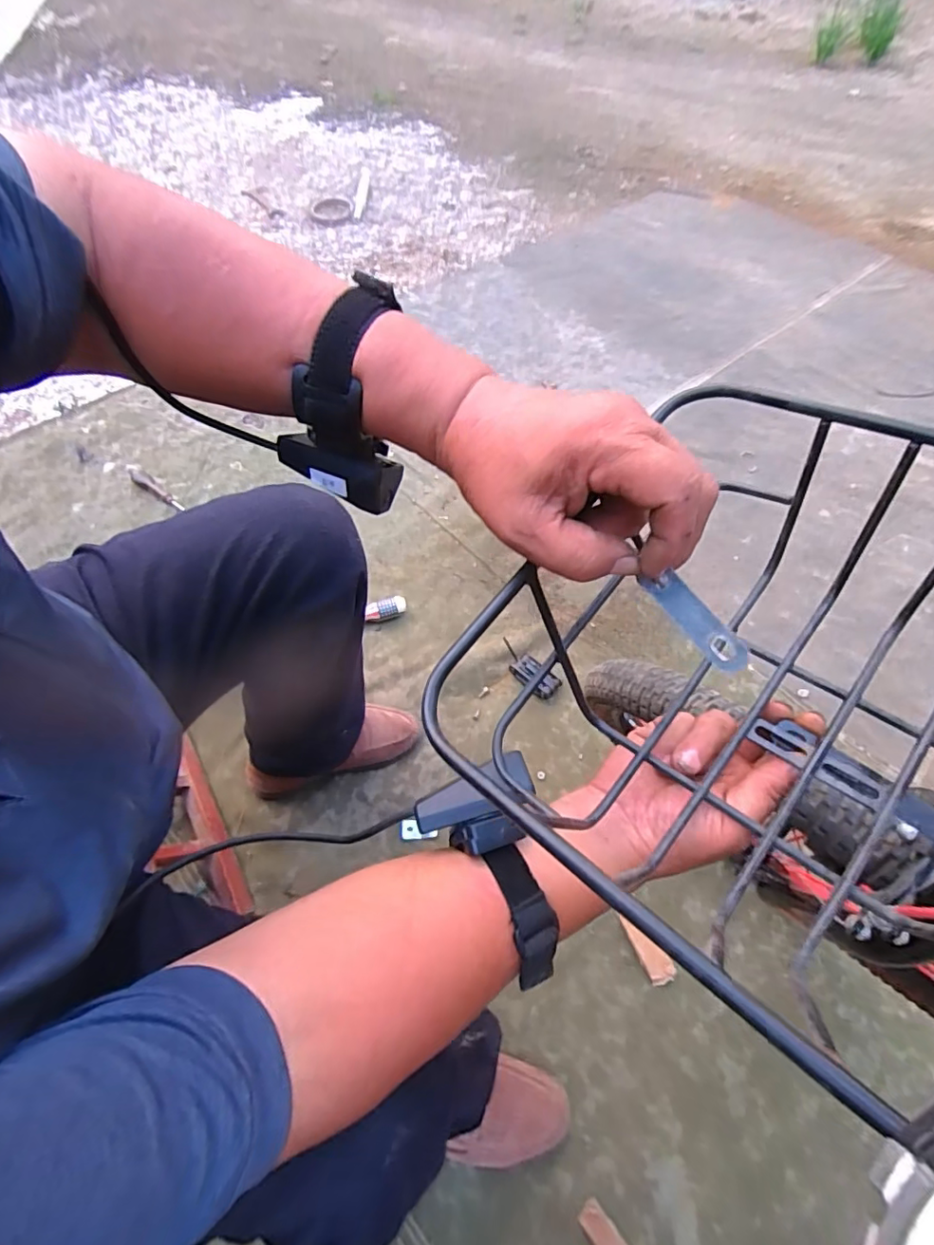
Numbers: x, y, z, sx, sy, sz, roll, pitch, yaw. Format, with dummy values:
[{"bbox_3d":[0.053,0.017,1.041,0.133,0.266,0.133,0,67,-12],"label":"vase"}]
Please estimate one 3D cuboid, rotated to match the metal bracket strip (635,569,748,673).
[{"bbox_3d":[0.105,-0.002,0.254,0.004,0.016,0.057,-10,57,-45],"label":"metal bracket strip"}]

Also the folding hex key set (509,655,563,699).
[{"bbox_3d":[0.117,0.094,0.952,0.087,0.024,0.048,34,62,18],"label":"folding hex key set"}]

